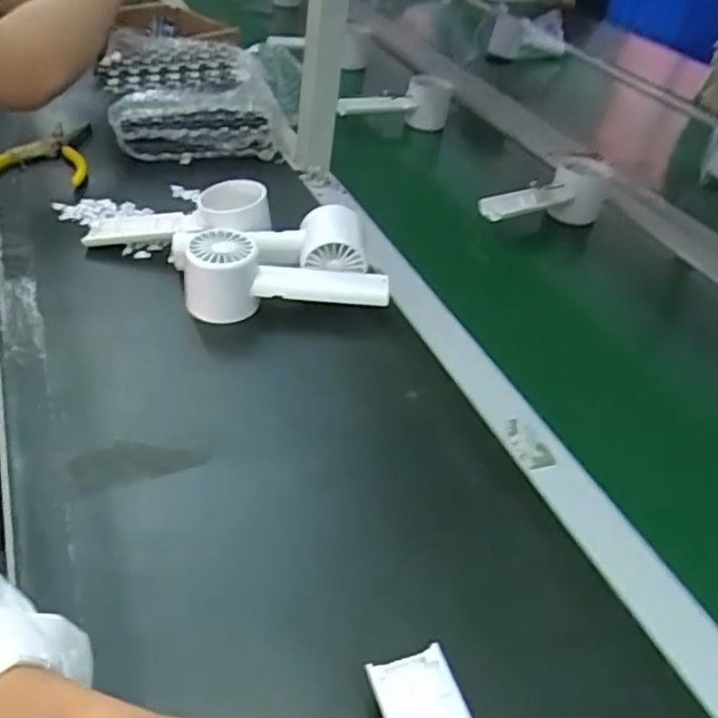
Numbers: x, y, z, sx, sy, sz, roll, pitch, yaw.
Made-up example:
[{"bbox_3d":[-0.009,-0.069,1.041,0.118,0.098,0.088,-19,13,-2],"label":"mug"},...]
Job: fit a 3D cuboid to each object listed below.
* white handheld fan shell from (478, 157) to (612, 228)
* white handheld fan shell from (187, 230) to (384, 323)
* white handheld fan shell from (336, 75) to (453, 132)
[{"bbox_3d":[0.190,-0.166,0.697,0.160,0.056,0.059,-17,45,-25],"label":"white handheld fan shell"},{"bbox_3d":[-0.059,-0.065,0.542,0.159,0.058,0.061,0,41,-9],"label":"white handheld fan shell"},{"bbox_3d":[0.046,-0.324,0.877,0.149,0.062,0.053,-5,42,-14],"label":"white handheld fan shell"}]

